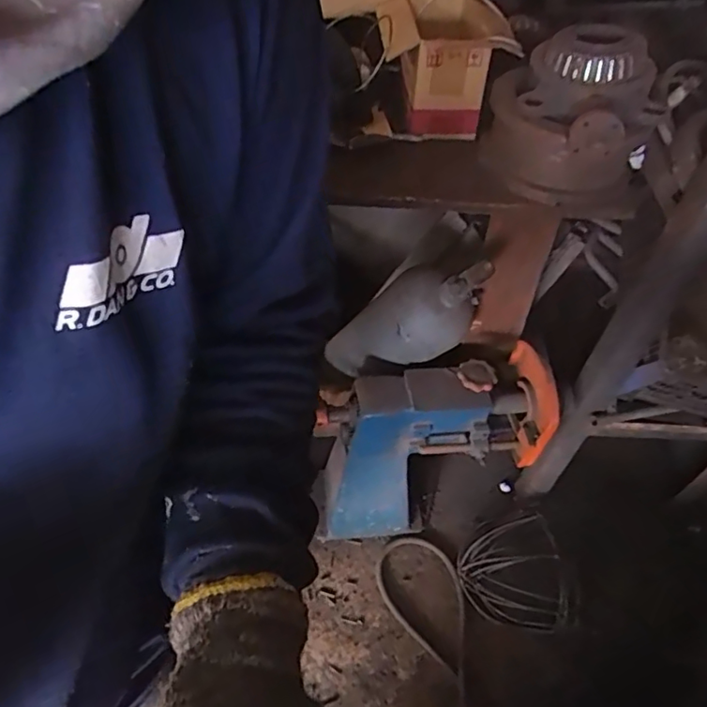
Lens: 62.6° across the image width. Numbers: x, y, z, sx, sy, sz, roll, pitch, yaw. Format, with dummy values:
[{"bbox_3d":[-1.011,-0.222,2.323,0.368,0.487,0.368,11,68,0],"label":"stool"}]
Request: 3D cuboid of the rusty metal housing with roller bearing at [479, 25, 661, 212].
[{"bbox_3d":[0.276,-0.314,0.772,0.213,0.178,0.179,25,54,17],"label":"rusty metal housing with roller bearing"}]

